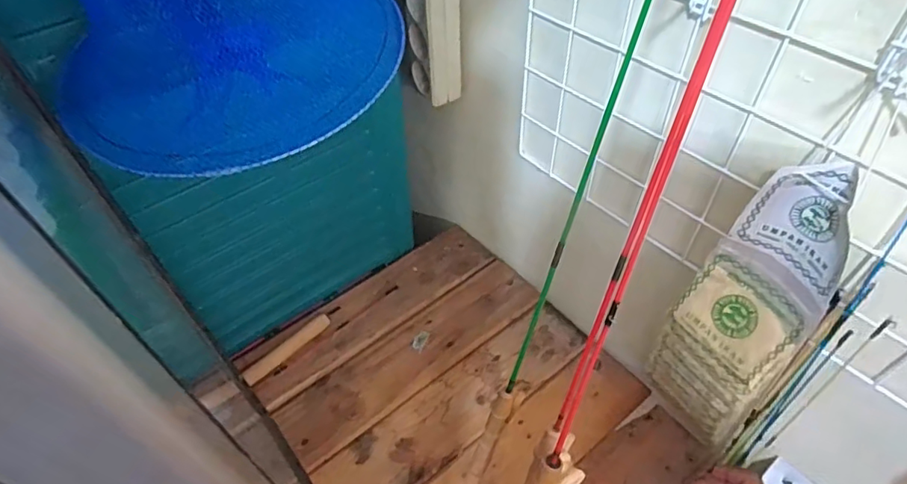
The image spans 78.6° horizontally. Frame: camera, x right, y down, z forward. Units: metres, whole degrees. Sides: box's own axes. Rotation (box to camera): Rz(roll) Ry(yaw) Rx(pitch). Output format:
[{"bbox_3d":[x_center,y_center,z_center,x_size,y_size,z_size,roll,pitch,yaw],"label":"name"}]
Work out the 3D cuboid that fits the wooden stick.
[{"bbox_3d":[-0.210,0.132,0.700,0.023,0.010,0.125,32,58,25],"label":"wooden stick"}]

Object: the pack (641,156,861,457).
[{"bbox_3d":[0.252,0.081,0.495,0.053,0.346,0.100,-27,55,-19],"label":"pack"}]

